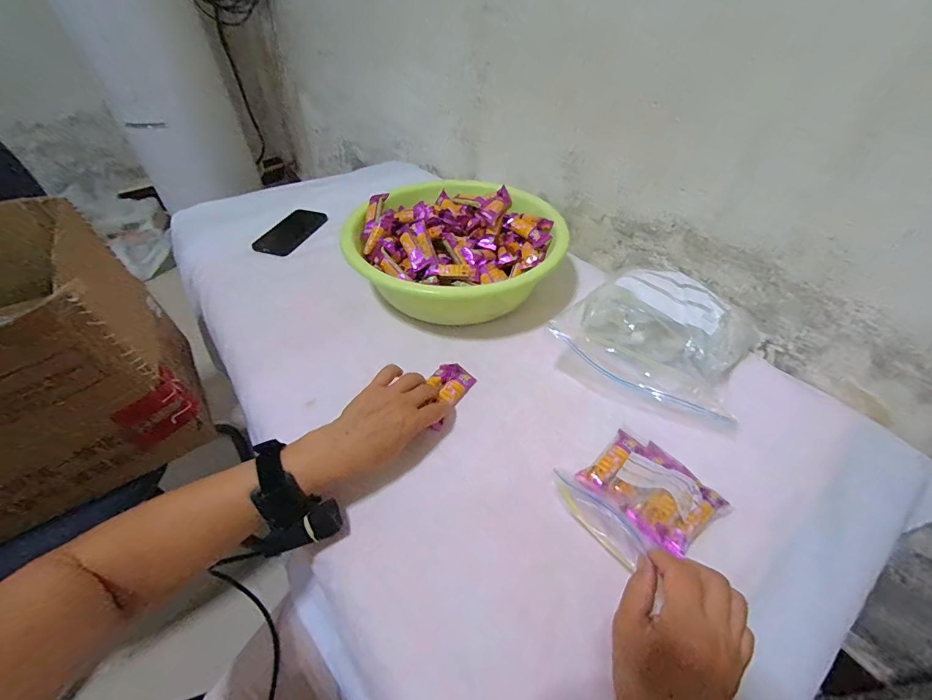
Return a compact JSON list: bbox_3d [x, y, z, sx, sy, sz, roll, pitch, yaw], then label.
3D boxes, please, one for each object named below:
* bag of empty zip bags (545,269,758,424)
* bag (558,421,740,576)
[{"bbox_3d":[0.251,-0.029,0.530,0.225,0.086,0.143,25,51,27],"label":"bag of empty zip bags"},{"bbox_3d":[0.173,0.141,0.398,0.138,0.038,0.119,-27,53,-20],"label":"bag"}]

